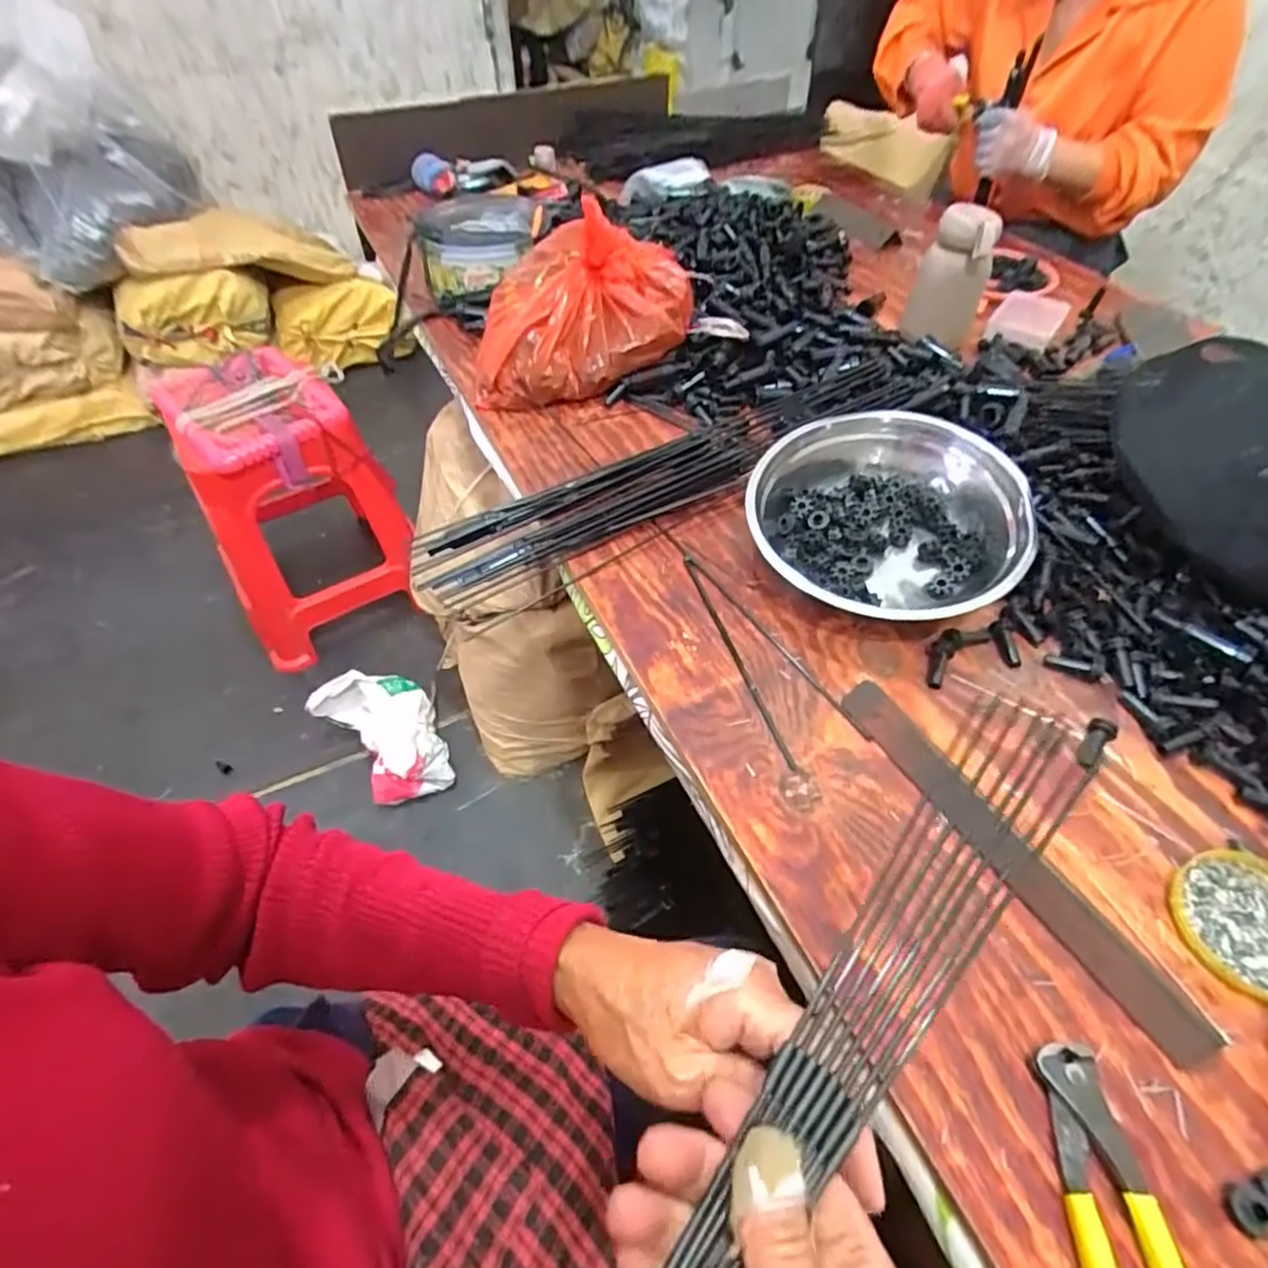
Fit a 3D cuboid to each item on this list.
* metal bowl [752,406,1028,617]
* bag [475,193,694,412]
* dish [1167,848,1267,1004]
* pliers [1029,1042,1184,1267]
[{"bbox_3d":[0.210,-0.095,0.563,0.199,0.075,0.226,-12,54,5],"label":"metal bowl"},{"bbox_3d":[-0.059,-0.383,0.746,0.244,0.143,0.226,2,51,3],"label":"bag"},{"bbox_3d":[0.369,0.171,0.391,0.087,0.008,0.081,0,51,0],"label":"dish"},{"bbox_3d":[0.224,0.285,0.300,0.040,0.014,0.165,0,51,0],"label":"pliers"}]

